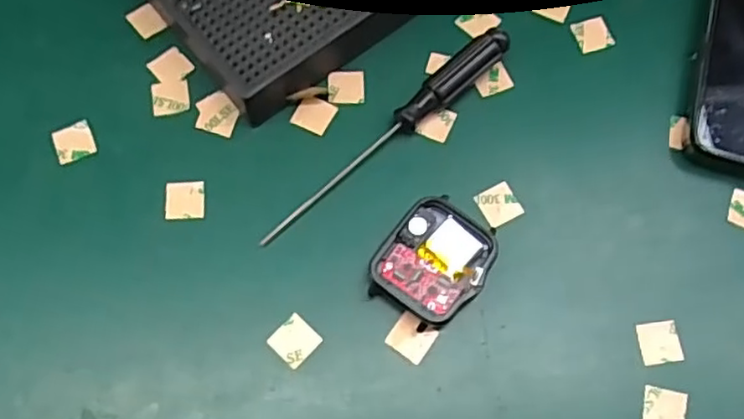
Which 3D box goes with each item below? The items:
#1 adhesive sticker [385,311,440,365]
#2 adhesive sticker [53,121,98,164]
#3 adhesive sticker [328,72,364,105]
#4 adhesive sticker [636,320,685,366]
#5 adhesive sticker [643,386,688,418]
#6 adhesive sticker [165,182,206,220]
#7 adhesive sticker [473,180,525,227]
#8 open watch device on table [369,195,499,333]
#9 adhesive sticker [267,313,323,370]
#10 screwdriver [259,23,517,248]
[{"bbox_3d":[0.015,0.048,0.247,0.015,0.004,0.016,33,74,10],"label":"adhesive sticker"},{"bbox_3d":[-0.124,-0.028,0.274,0.016,0.004,0.016,-21,73,-8],"label":"adhesive sticker"},{"bbox_3d":[-0.011,-0.053,0.284,0.016,0.004,0.016,0,72,-4],"label":"adhesive sticker"},{"bbox_3d":[0.109,0.050,0.248,0.016,0.004,0.015,-8,71,-3],"label":"adhesive sticker"},{"bbox_3d":[0.108,0.074,0.242,0.015,0.004,0.015,10,73,8],"label":"adhesive sticker"},{"bbox_3d":[-0.075,-0.004,0.267,0.016,0.004,0.016,-3,69,-6],"label":"adhesive sticker"},{"bbox_3d":[0.052,-0.002,0.267,0.016,0.004,0.016,-26,73,-9],"label":"adhesive sticker"},{"bbox_3d":[0.024,0.019,0.253,0.039,0.012,0.047,36,74,11],"label":"open watch device on table"},{"bbox_3d":[-0.029,0.049,0.248,0.015,0.004,0.016,43,75,13],"label":"adhesive sticker"},{"bbox_3d":[0.007,-0.032,0.270,0.130,0.013,0.013,-41,76,-13],"label":"screwdriver"}]

